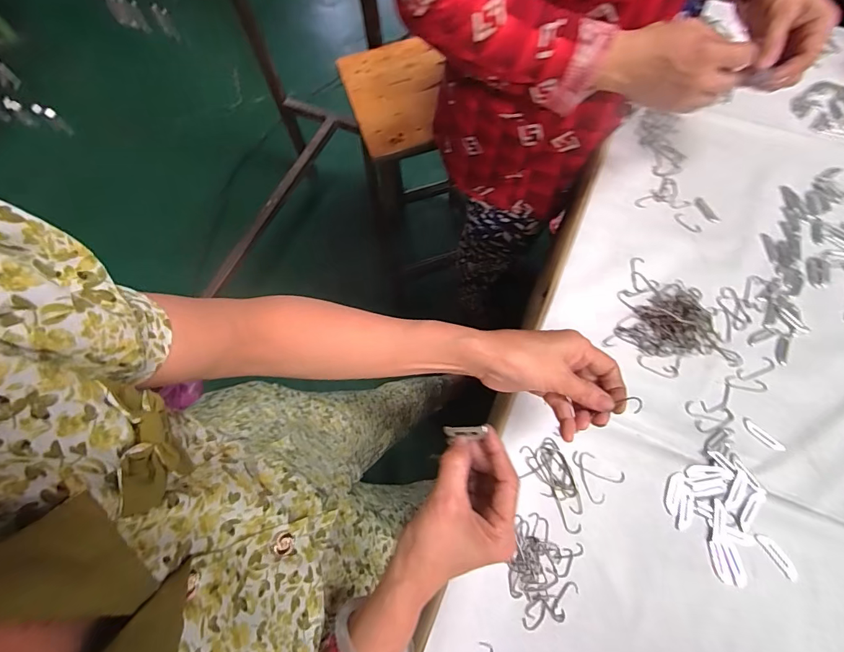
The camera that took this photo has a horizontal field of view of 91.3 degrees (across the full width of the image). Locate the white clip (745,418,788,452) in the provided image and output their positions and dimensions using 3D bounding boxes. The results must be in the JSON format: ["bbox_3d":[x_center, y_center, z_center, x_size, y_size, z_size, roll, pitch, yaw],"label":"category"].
[{"bbox_3d":[0.363,0.117,0.437,0.012,0.004,0.045,-43,73,-14],"label":"white clip"}]

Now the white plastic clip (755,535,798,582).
[{"bbox_3d":[0.340,0.219,0.393,0.014,0.004,0.044,-32,70,-11],"label":"white plastic clip"}]

